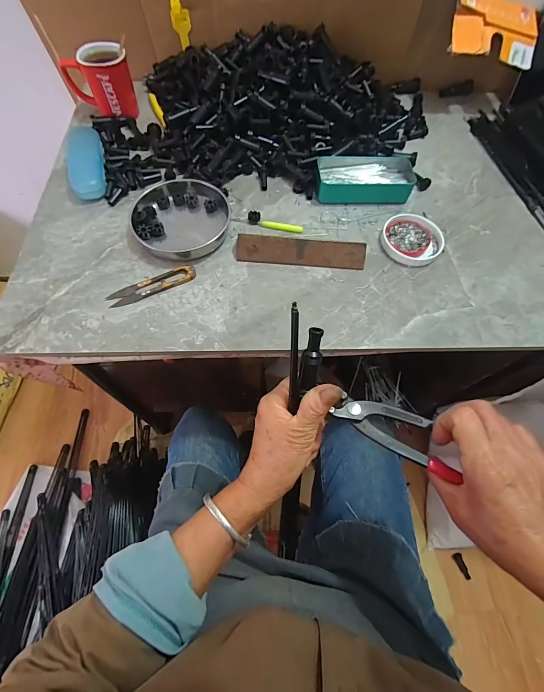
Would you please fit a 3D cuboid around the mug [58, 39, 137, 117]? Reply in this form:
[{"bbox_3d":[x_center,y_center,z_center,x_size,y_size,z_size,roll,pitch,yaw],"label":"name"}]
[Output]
[{"bbox_3d":[-0.293,-0.447,0.564,0.105,0.088,0.066,-21,66,-13],"label":"mug"}]

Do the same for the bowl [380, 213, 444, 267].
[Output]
[{"bbox_3d":[0.209,-0.160,0.490,0.082,0.018,0.085,1,63,-3],"label":"bowl"}]

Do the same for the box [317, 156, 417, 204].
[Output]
[{"bbox_3d":[0.149,-0.275,0.536,0.152,0.031,0.081,-2,63,-5],"label":"box"}]

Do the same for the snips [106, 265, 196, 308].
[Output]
[{"bbox_3d":[-0.158,-0.081,0.434,0.115,0.009,0.026,-24,67,-15],"label":"snips"}]

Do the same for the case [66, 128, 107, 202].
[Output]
[{"bbox_3d":[-0.296,-0.295,0.525,0.050,0.030,0.157,-14,64,-10],"label":"case"}]

